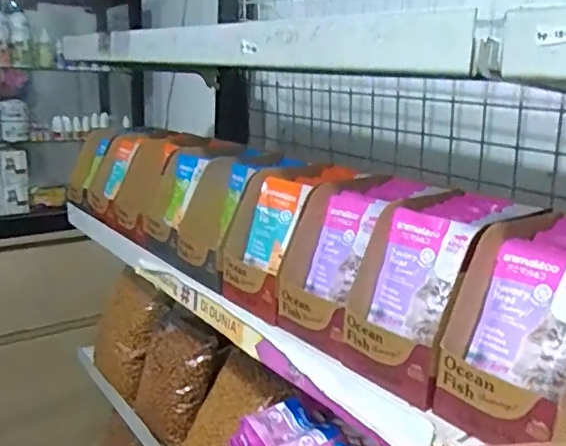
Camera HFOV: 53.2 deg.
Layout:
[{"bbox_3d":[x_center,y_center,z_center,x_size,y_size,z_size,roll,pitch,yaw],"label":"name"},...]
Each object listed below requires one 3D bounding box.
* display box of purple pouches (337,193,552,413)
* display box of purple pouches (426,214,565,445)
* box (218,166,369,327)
[{"bbox_3d":[0.150,0.060,0.551,0.176,0.150,0.114,-9,18,-39],"label":"display box of purple pouches"},{"bbox_3d":[0.216,0.080,0.471,0.178,0.139,0.122,-8,18,-36],"label":"display box of purple pouches"},{"bbox_3d":[0.019,0.015,0.695,0.175,0.144,0.112,-7,18,-36],"label":"box"}]

